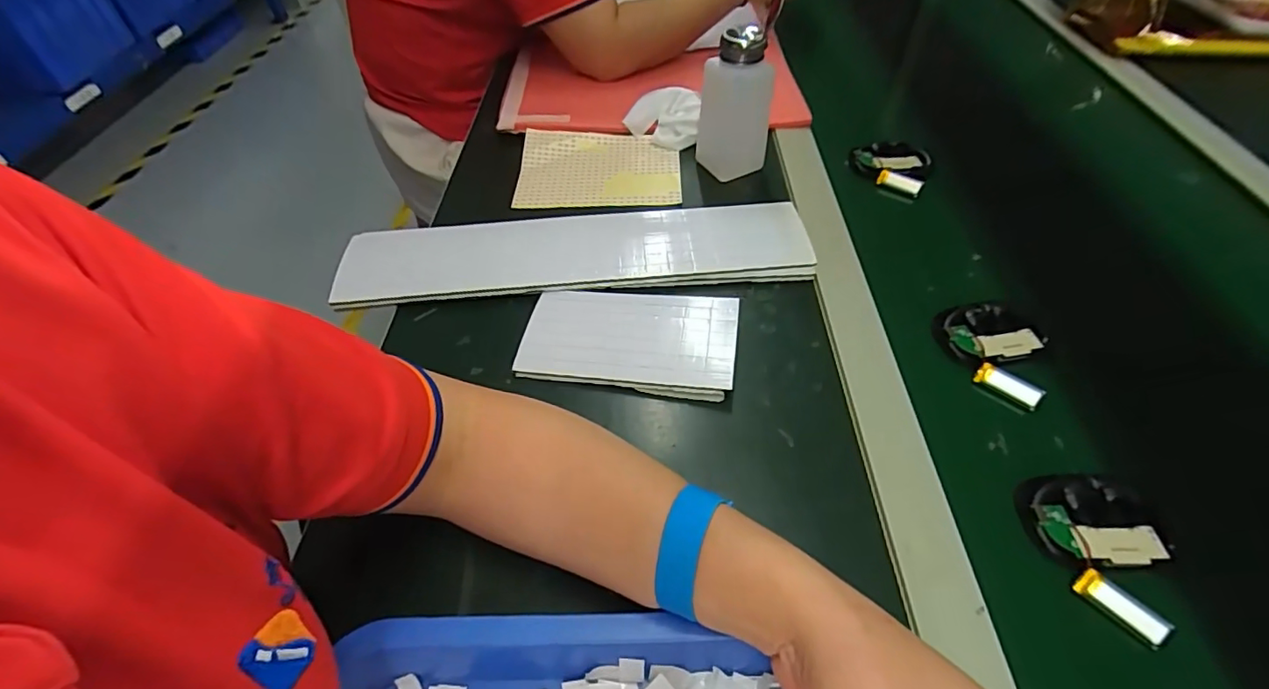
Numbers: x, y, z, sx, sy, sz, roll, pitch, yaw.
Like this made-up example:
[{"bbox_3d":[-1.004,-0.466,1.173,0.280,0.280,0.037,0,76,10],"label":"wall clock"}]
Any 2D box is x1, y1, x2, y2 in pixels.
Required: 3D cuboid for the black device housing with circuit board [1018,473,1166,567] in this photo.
[{"bbox_3d":[0.273,0.105,0.324,0.068,0.016,0.055,-1,50,-1],"label":"black device housing with circuit board"}]

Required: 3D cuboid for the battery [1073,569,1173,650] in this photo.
[{"bbox_3d":[0.265,0.144,0.295,0.043,0.005,0.016,41,101,32],"label":"battery"}]

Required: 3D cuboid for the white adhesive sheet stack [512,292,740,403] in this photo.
[{"bbox_3d":[-0.005,-0.007,0.417,0.161,0.015,0.090,8,51,6],"label":"white adhesive sheet stack"}]

